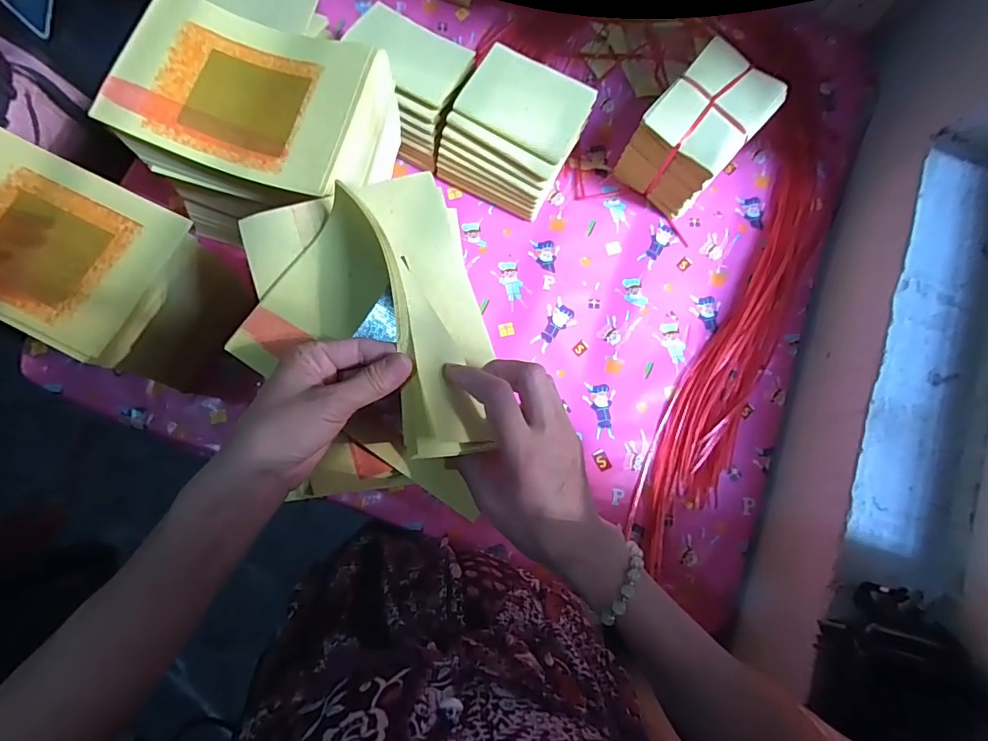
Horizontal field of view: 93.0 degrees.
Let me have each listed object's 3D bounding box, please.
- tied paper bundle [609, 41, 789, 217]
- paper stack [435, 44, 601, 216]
[{"bbox_3d":[0.282,-0.332,0.665,0.121,0.134,0.162,41,81,2],"label":"tied paper bundle"},{"bbox_3d":[0.031,-0.329,0.648,0.165,0.097,0.166,25,80,0],"label":"paper stack"}]

